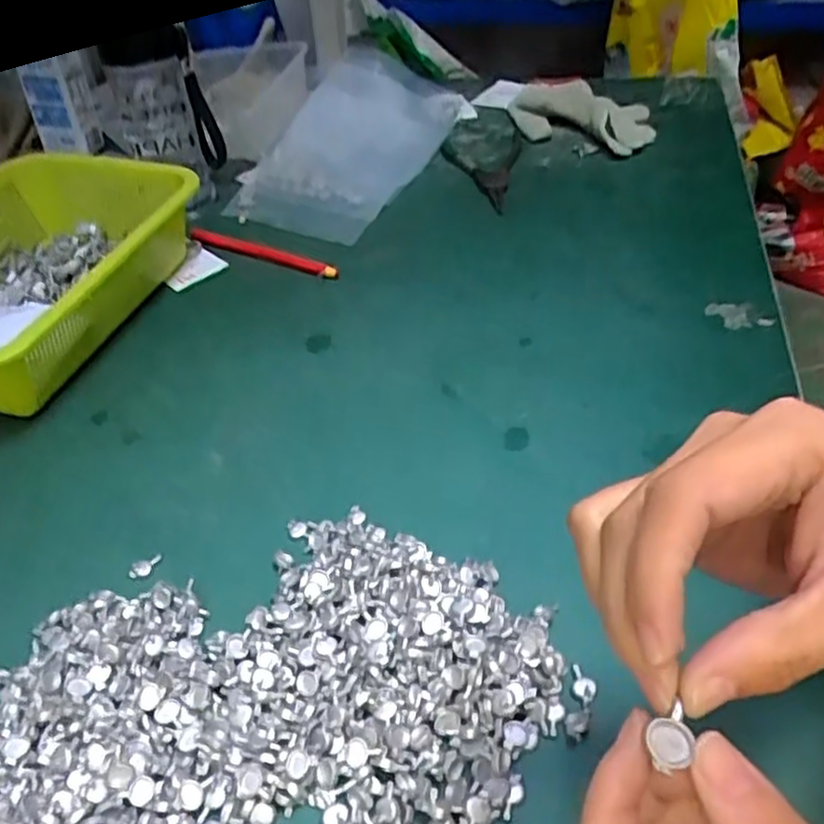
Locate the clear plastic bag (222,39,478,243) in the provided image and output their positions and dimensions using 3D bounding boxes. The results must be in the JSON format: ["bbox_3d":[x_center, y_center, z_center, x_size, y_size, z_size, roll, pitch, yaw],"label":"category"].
[{"bbox_3d":[-0.064,-0.296,0.768,0.171,0.056,0.306,16,47,20],"label":"clear plastic bag"}]

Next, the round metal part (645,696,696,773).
[{"bbox_3d":[0.060,0.076,0.168,0.010,0.005,0.010,-16,44,-12],"label":"round metal part"}]

